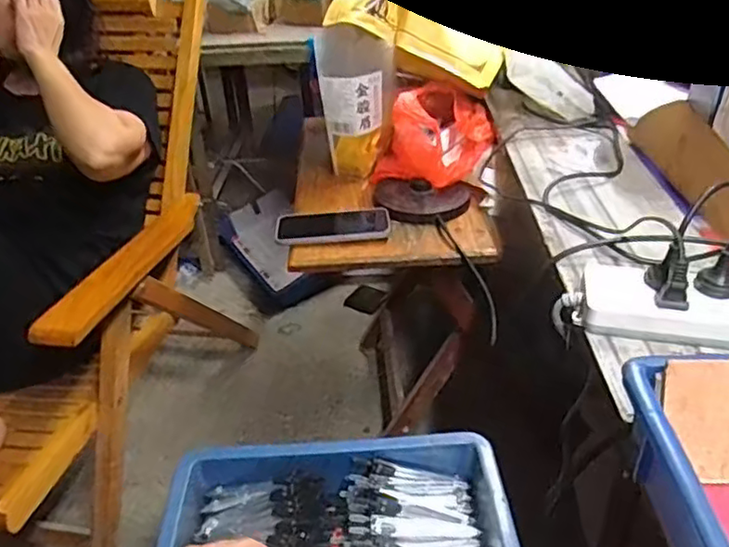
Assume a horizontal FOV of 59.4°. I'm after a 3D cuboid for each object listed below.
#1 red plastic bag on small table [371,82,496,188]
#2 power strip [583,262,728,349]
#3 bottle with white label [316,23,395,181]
[{"bbox_3d":[0.106,-0.216,1.004,0.183,0.136,0.151,1,34,7],"label":"red plastic bag on small table"},{"bbox_3d":[0.309,0.034,0.556,0.224,0.028,0.076,8,36,17],"label":"power strip"},{"bbox_3d":[-0.009,-0.265,1.007,0.113,0.220,0.069,-2,34,3],"label":"bottle with white label"}]

